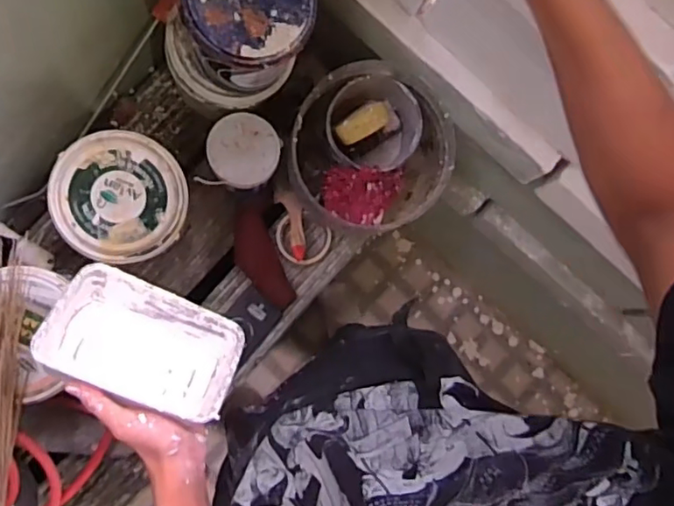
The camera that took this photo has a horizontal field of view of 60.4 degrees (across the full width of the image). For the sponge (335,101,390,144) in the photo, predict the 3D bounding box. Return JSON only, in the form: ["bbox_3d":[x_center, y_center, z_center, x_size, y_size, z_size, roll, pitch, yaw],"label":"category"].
[{"bbox_3d":[0.041,-0.193,0.855,0.079,0.028,0.040,-29,88,-8],"label":"sponge"}]

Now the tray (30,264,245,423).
[{"bbox_3d":[-0.185,0.090,0.556,0.172,0.046,0.111,24,48,-14],"label":"tray"}]

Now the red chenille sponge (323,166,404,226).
[{"bbox_3d":[0.039,-0.089,0.898,0.122,0.056,0.085,6,84,-6],"label":"red chenille sponge"}]

